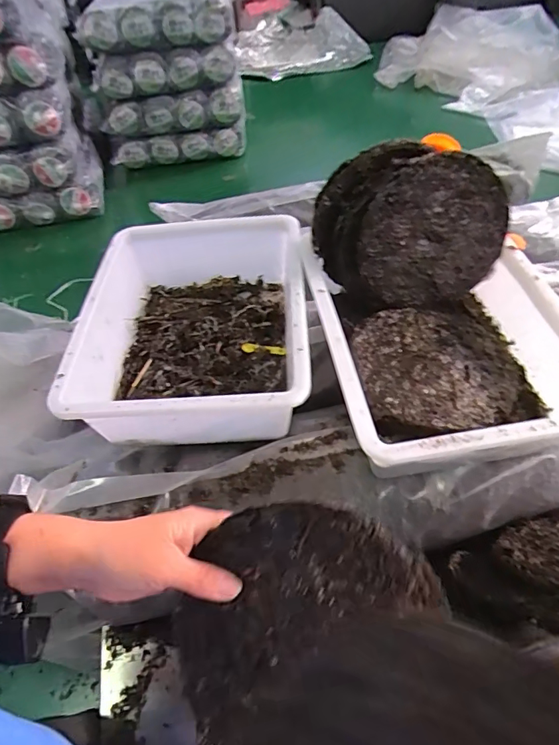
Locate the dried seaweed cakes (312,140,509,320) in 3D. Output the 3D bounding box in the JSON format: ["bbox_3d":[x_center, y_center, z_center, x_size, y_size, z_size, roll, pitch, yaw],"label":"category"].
[{"bbox_3d":[0.173,-0.184,0.611,0.242,0.170,0.114,-10,51,-4],"label":"dried seaweed cakes"}]

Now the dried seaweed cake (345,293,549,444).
[{"bbox_3d":[0.202,-0.009,0.590,0.215,0.040,0.200,-2,51,3],"label":"dried seaweed cake"}]

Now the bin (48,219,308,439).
[{"bbox_3d":[-0.105,-0.063,0.630,0.274,0.115,0.342,-3,51,2],"label":"bin"}]

